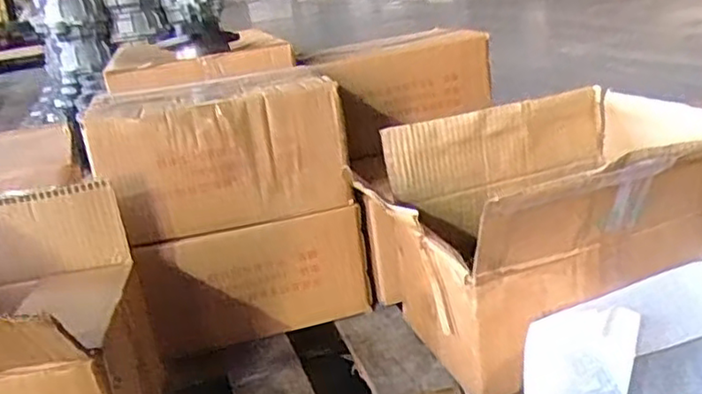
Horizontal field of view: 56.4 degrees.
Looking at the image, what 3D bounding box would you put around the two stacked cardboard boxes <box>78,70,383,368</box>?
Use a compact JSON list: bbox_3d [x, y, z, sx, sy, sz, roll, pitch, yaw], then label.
[{"bbox_3d":[-0.158,0.011,0.911,0.315,0.319,0.187,-10,20,-9],"label":"two stacked cardboard boxes"}]

